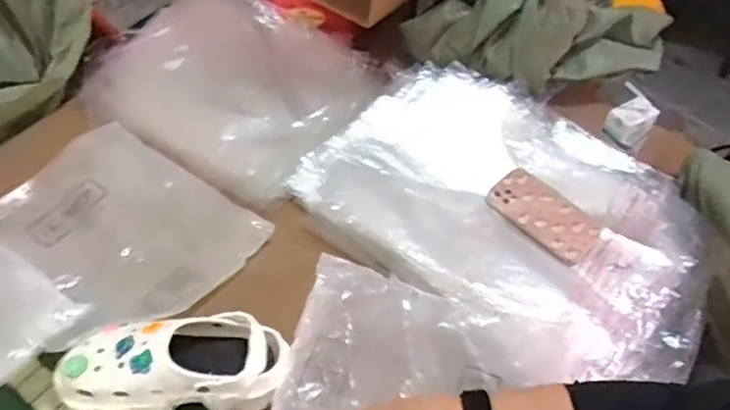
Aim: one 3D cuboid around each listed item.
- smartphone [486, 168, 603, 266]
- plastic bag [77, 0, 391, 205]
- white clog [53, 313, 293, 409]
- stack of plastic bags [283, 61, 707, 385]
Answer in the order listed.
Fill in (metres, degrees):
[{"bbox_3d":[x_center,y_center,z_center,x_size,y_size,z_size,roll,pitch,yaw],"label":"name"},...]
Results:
[{"bbox_3d":[0.262,0.013,0.860,0.157,0.017,0.085,41,74,18],"label":"smartphone"},{"bbox_3d":[-0.239,-0.207,1.009,0.439,0.040,0.364,30,68,17],"label":"plastic bag"},{"bbox_3d":[-0.226,0.196,0.704,0.266,0.102,0.106,-6,52,-6],"label":"white clog"},{"bbox_3d":[0.208,0.013,0.857,0.391,0.081,0.576,-37,61,-26],"label":"stack of plastic bags"}]

